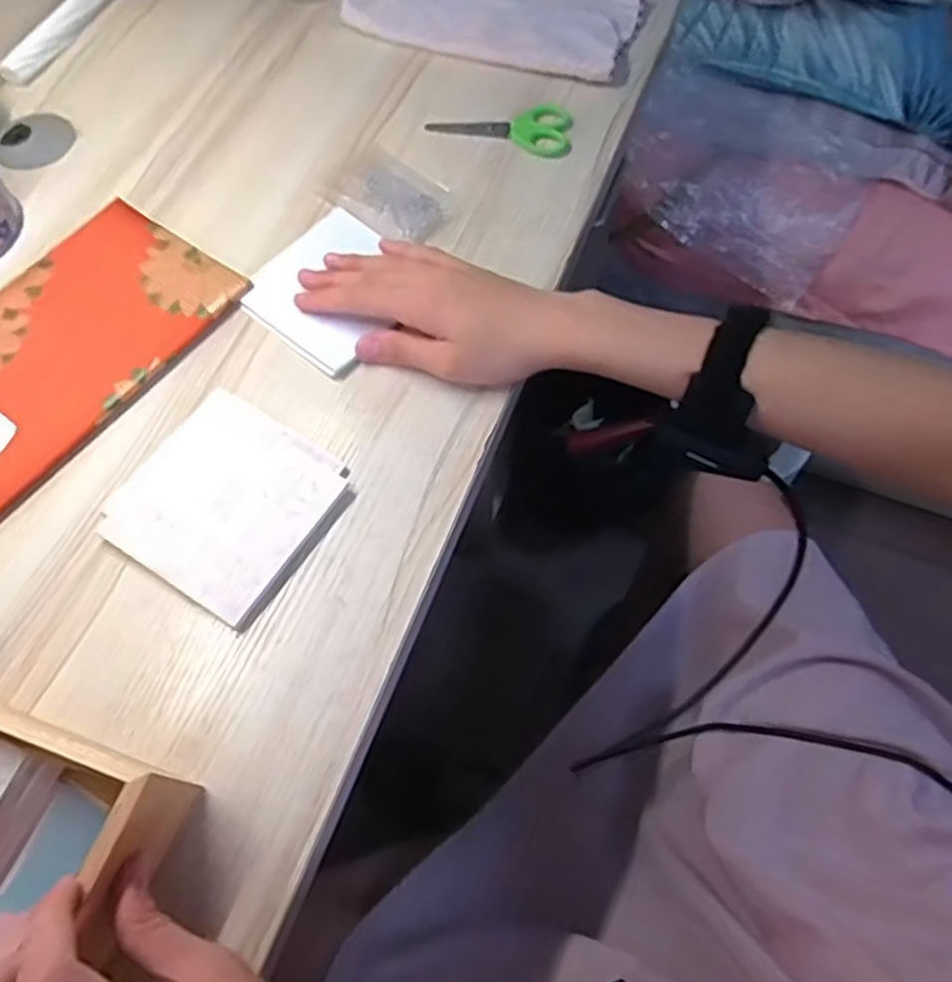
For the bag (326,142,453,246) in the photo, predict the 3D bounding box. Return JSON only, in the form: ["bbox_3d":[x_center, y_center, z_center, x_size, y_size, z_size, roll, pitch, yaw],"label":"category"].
[{"bbox_3d":[-0.062,-0.211,0.528,0.094,0.009,0.066,38,69,18],"label":"bag"}]

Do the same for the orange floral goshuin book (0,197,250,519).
[{"bbox_3d":[-0.260,-0.088,0.468,0.124,0.013,0.217,32,67,15],"label":"orange floral goshuin book"}]

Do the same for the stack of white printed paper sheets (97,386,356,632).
[{"bbox_3d":[-0.139,0.004,0.420,0.109,0.014,0.108,32,67,15],"label":"stack of white printed paper sheets"}]

